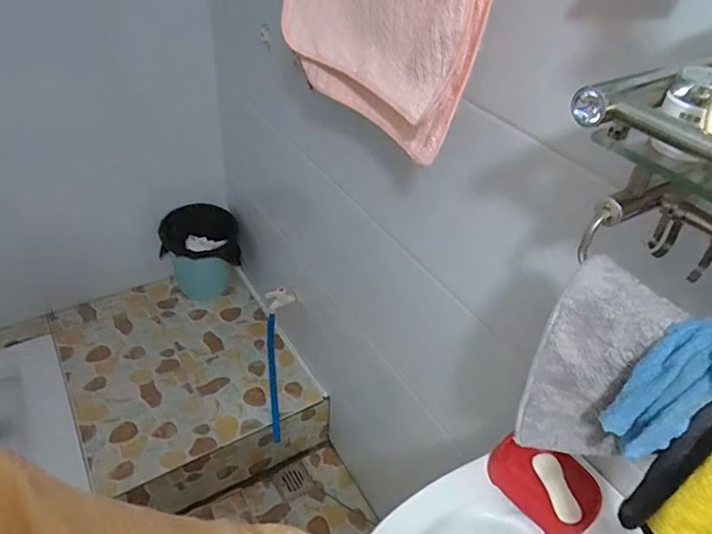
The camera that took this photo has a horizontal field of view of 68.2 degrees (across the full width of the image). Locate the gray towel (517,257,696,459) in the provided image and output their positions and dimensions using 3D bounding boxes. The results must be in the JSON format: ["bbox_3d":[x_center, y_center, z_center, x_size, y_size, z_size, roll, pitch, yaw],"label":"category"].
[{"bbox_3d":[0.191,0.091,0.441,0.063,0.175,0.088,-25,49,-31],"label":"gray towel"}]

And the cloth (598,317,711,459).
[{"bbox_3d":[0.225,0.086,0.373,0.029,0.118,0.048,7,35,-33],"label":"cloth"}]

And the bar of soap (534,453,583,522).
[{"bbox_3d":[0.248,0.273,0.652,0.030,0.020,0.082,-7,42,-14],"label":"bar of soap"}]

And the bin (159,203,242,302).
[{"bbox_3d":[-0.502,-0.023,1.715,0.244,0.287,0.239,-6,41,-13],"label":"bin"}]

